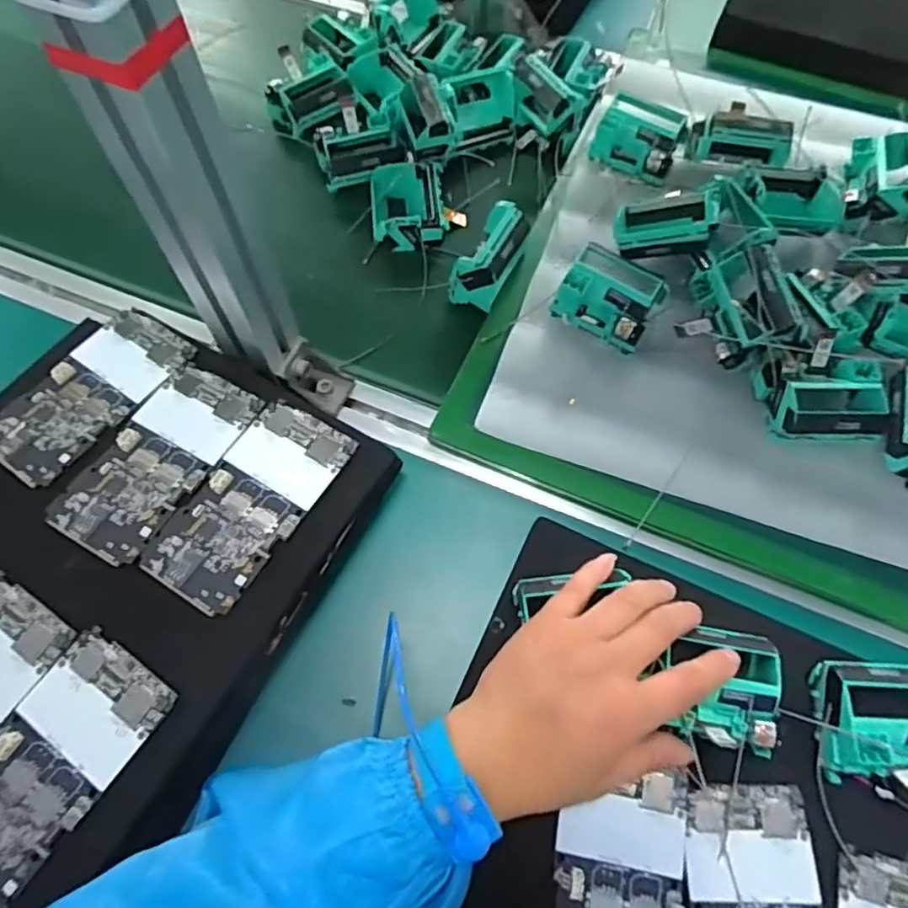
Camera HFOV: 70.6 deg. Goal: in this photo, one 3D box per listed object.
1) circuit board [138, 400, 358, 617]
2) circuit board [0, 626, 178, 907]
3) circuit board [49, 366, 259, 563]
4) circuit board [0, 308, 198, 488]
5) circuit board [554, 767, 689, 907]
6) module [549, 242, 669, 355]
[{"bbox_3d":[-0.122,0.028,0.384,0.067,0.006,0.129,27,68,12],"label":"circuit board"},{"bbox_3d":[-0.207,0.160,0.322,0.064,0.009,0.130,32,69,14],"label":"circuit board"},{"bbox_3d":[-0.183,0.002,0.396,0.067,0.005,0.127,28,68,12],"label":"circuit board"},{"bbox_3d":[-0.238,-0.042,0.416,0.066,0.009,0.130,33,70,14],"label":"circuit board"},{"bbox_3d":[0.085,0.226,0.333,0.066,0.005,0.114,12,66,5],"label":"circuit board"},{"bbox_3d":[0.113,-0.115,0.469,0.067,0.039,0.061,28,68,12],"label":"module"}]

